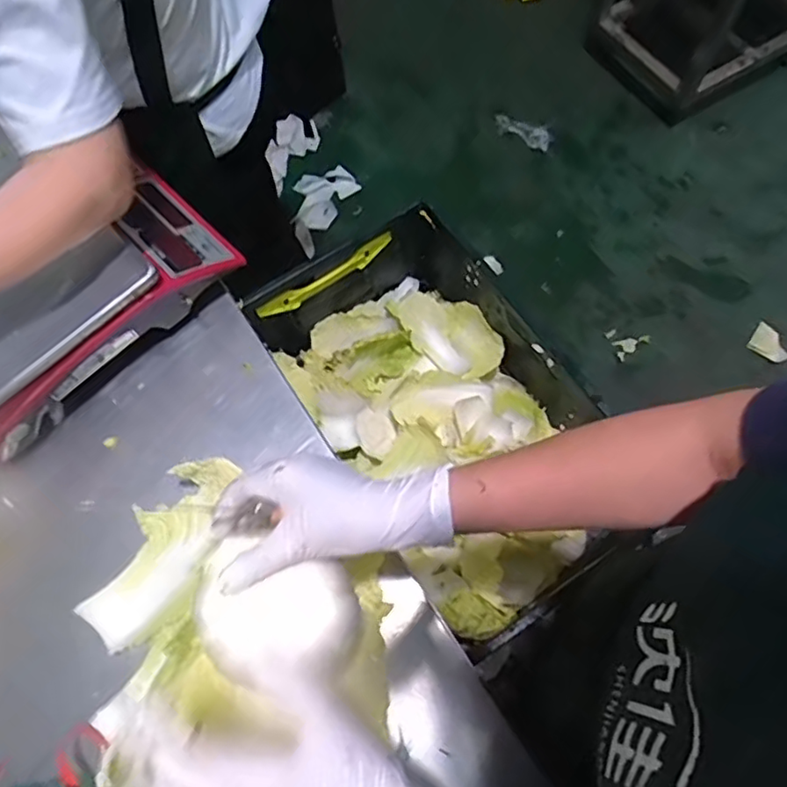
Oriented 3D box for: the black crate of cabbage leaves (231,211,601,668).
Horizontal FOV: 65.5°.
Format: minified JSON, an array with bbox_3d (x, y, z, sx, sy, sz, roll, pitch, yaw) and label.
[{"bbox_3d":[0.078,0.032,0.996,0.348,0.210,0.623,-32,70,-11],"label":"black crate of cabbage leaves"}]

